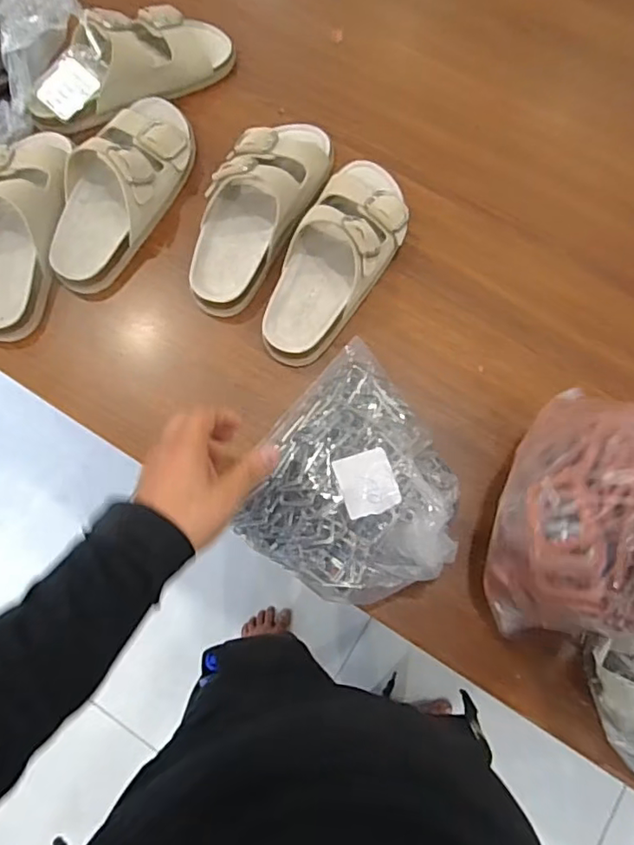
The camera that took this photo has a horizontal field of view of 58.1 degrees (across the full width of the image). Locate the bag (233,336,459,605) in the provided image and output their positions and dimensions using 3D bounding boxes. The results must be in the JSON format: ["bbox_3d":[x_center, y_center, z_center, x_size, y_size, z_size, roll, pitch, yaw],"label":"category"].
[{"bbox_3d":[0.042,0.046,0.517,0.183,0.080,0.215,32,78,9],"label":"bag"}]

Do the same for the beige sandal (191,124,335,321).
[{"bbox_3d":[-0.062,-0.235,0.606,0.105,0.064,0.243,21,76,5],"label":"beige sandal"}]

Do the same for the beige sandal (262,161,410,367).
[{"bbox_3d":[0.024,-0.177,0.588,0.100,0.070,0.244,25,77,6],"label":"beige sandal"}]

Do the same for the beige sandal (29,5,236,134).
[{"bbox_3d":[-0.221,-0.423,0.660,0.246,0.069,0.095,-25,77,-6],"label":"beige sandal"}]

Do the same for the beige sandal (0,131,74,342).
[{"bbox_3d":[-0.325,-0.212,0.606,0.097,0.065,0.242,6,75,2],"label":"beige sandal"}]

